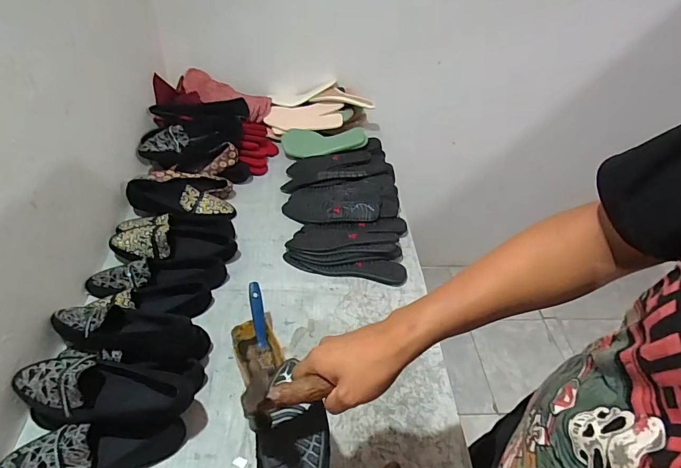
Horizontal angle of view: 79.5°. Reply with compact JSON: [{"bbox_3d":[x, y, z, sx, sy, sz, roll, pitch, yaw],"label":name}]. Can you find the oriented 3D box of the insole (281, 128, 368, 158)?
[{"bbox_3d":[-0.045,-0.275,1.201,0.245,0.028,0.097,-8,69,0],"label":"insole"}]

